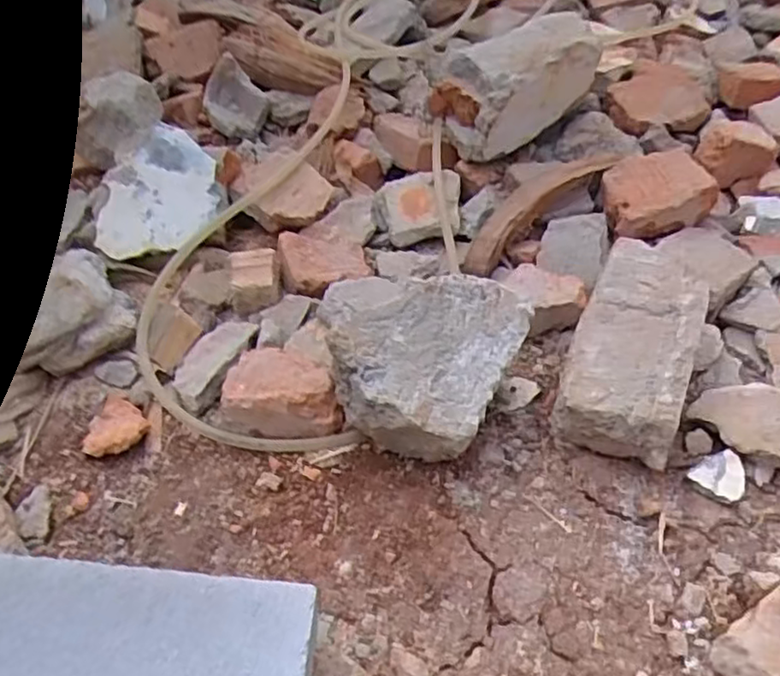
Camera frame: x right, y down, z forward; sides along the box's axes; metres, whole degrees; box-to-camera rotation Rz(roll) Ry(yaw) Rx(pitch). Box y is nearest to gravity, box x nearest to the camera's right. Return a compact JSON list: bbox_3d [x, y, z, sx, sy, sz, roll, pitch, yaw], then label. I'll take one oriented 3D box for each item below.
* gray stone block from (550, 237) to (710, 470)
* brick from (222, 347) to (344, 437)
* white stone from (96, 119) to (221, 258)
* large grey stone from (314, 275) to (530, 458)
[{"bbox_3d":[0.204,0.001,0.572,0.089,0.059,0.196,18,67,11],"label":"gray stone block"},{"bbox_3d":[-0.091,0.044,0.585,0.101,0.037,0.080,3,51,0],"label":"brick"},{"bbox_3d":[-0.236,-0.135,0.699,0.102,0.055,0.137,37,78,-3],"label":"white stone"},{"bbox_3d":[0.023,0.014,0.558,0.137,0.108,0.143,1,52,-2],"label":"large grey stone"}]

